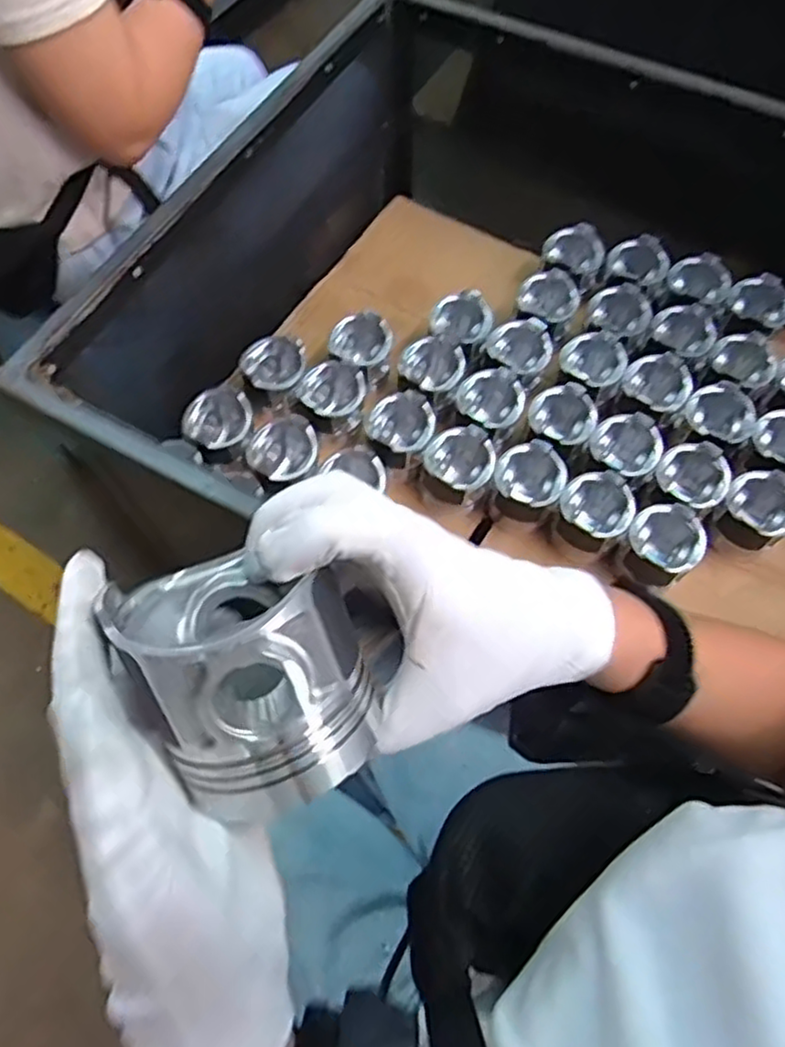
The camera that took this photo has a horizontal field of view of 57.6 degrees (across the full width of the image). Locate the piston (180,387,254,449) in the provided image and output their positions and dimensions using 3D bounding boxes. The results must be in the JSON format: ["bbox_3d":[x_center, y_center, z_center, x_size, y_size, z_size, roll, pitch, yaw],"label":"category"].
[{"bbox_3d":[-0.211,-0.123,0.877,0.072,0.048,0.079,30,67,13],"label":"piston"}]

